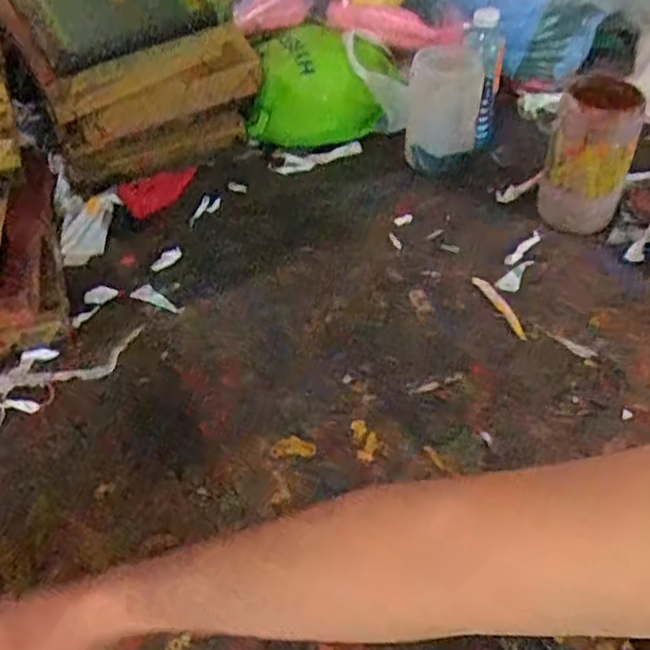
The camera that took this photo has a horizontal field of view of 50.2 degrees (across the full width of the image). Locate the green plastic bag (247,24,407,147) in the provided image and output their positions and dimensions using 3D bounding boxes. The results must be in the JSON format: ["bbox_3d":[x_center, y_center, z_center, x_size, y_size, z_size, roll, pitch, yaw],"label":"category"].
[{"bbox_3d":[0.000,-0.319,0.959,0.200,0.148,0.098,3,46,4],"label":"green plastic bag"}]

